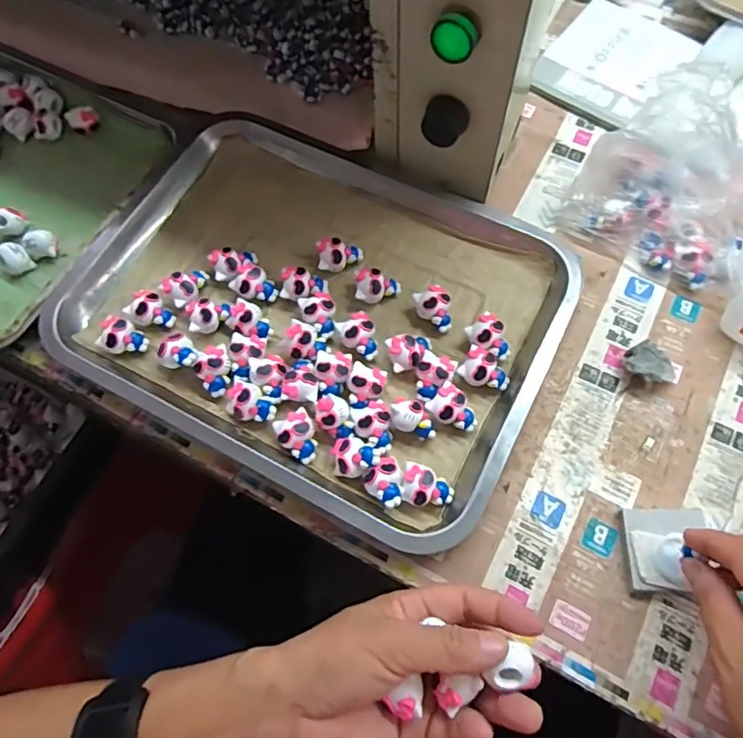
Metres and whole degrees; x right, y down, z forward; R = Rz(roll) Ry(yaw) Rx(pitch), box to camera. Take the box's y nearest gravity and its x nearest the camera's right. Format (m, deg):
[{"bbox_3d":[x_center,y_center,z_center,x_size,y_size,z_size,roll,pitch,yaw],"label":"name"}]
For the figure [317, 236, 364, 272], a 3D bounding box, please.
[{"bbox_3d":[-0.026,-0.087,0.431,0.034,0.022,0.025,9,69,6],"label":"figure"}]

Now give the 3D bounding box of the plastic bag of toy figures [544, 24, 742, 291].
[{"bbox_3d":[0.236,-0.138,0.392,0.119,0.119,0.145,-37,72,-12],"label":"plastic bag of toy figures"}]

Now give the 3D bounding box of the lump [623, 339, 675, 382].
[{"bbox_3d":[0.198,-0.001,0.390,0.028,0.020,0.033,-35,71,-11],"label":"lump"}]

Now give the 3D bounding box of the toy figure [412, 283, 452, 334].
[{"bbox_3d":[0.046,-0.045,0.411,0.025,0.020,0.036,-15,69,-3],"label":"toy figure"}]

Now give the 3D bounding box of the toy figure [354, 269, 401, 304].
[{"bbox_3d":[0.004,-0.061,0.418,0.033,0.021,0.023,9,69,6],"label":"toy figure"}]

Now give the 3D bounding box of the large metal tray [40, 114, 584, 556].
[{"bbox_3d":[-0.044,-0.055,0.418,0.352,0.025,0.269,25,71,12],"label":"large metal tray"}]

